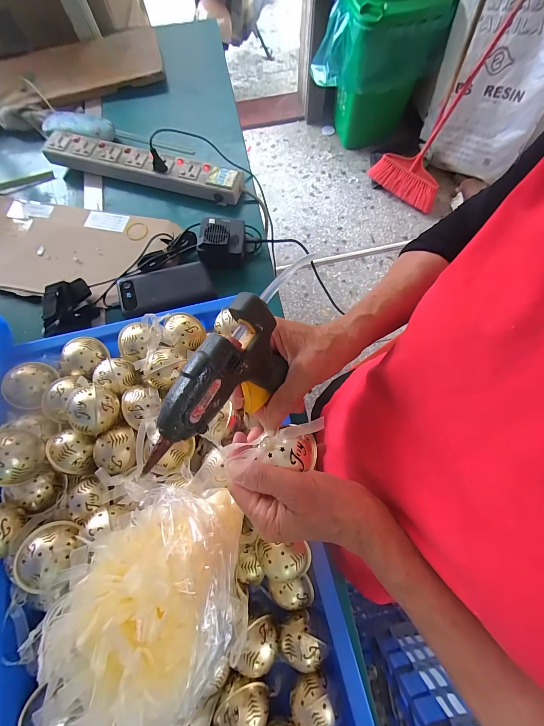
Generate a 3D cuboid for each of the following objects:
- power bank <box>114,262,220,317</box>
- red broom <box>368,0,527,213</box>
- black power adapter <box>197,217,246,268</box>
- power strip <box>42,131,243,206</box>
[{"bbox_3d":[-0.179,-0.123,0.505,0.153,0.017,0.078,-14,71,-3],"label":"power bank"},{"bbox_3d":[0.756,-1.117,1.111,0.131,1.007,0.328,-30,70,-35],"label":"red broom"},{"bbox_3d":[-0.086,-0.209,0.523,0.081,0.052,0.081,-5,71,0],"label":"black power adapter"},{"bbox_3d":[-0.251,-0.385,0.595,0.395,0.050,0.066,13,72,6],"label":"power strip"}]

